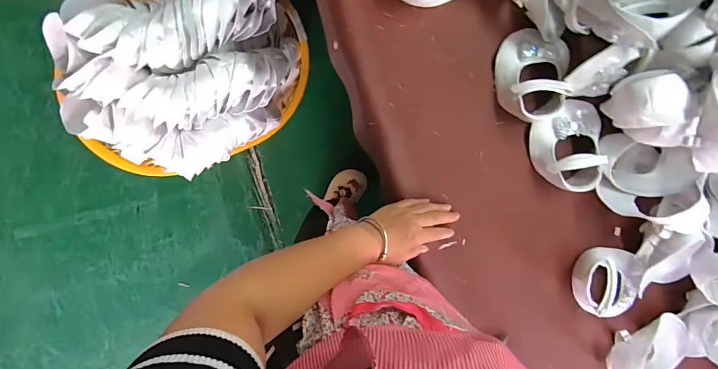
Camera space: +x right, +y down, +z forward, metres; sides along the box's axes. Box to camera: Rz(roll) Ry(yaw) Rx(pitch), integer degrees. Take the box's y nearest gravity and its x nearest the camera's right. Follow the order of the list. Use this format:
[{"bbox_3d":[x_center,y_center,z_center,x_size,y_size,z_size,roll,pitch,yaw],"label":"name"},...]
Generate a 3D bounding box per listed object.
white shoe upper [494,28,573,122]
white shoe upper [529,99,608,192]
[{"bbox_3d":[0.268,-0.167,0.596,0.106,0.043,0.134,3,98,-5],"label":"white shoe upper"},{"bbox_3d":[0.334,-0.060,0.614,0.113,0.043,0.142,-4,98,-4],"label":"white shoe upper"}]

